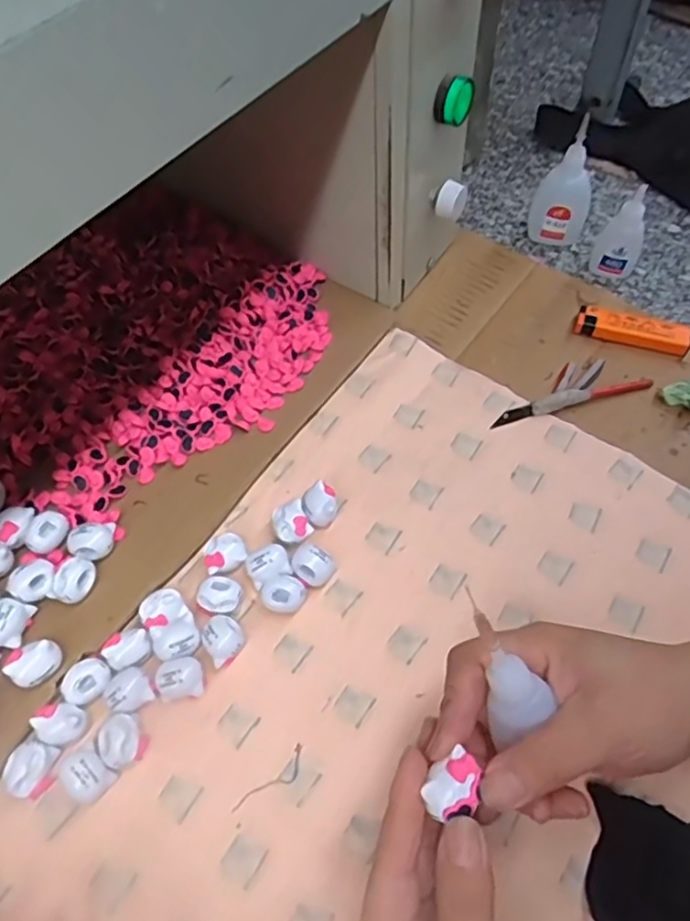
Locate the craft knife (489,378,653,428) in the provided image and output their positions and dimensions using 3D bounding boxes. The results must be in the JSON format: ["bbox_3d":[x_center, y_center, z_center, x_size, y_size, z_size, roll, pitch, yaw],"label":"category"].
[{"bbox_3d":[0.158,-0.045,0.452,0.116,0.012,0.014,-15,61,-5],"label":"craft knife"}]

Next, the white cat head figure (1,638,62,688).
[{"bbox_3d":[-0.160,0.105,0.337,0.020,0.016,0.024,28,66,18],"label":"white cat head figure"}]

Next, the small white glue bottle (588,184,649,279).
[{"bbox_3d":[0.218,-0.180,0.505,0.034,0.072,0.031,19,63,14],"label":"small white glue bottle"}]

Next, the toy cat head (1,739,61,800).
[{"bbox_3d":[-0.156,0.154,0.325,0.020,0.019,0.025,18,63,13],"label":"toy cat head"}]

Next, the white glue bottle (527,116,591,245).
[{"bbox_3d":[0.176,-0.223,0.517,0.042,0.105,0.032,10,61,9],"label":"white glue bottle"}]

